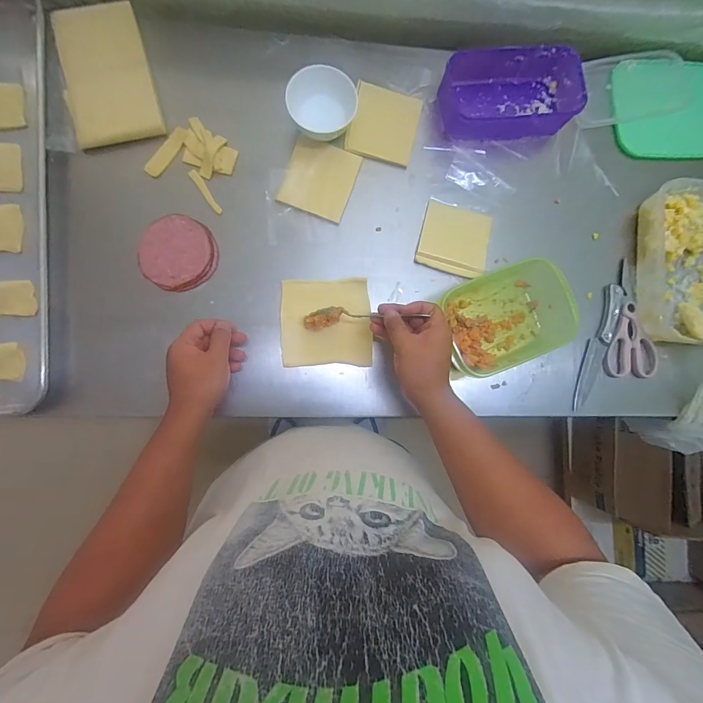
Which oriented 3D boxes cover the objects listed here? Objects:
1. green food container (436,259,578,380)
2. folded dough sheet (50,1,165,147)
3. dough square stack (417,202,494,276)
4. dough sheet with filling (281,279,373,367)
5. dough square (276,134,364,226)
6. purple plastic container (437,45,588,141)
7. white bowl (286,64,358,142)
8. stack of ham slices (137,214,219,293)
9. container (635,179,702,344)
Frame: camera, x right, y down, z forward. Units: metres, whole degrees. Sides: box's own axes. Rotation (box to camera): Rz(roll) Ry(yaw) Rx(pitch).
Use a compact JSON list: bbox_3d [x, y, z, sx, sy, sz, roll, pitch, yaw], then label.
[{"bbox_3d":[0.224,-0.052,0.513,0.201,0.061,0.135,-21,88,-6],"label":"green food container"},{"bbox_3d":[-0.351,-0.399,0.503,0.114,0.013,0.194,-14,87,-6],"label":"folded dough sheet"},{"bbox_3d":[0.160,-0.172,0.541,0.102,0.012,0.101,15,85,-4],"label":"dough square stack"},{"bbox_3d":[-0.035,-0.042,0.497,0.127,0.038,0.122,-2,86,-5],"label":"dough sheet with filling"},{"bbox_3d":[-0.047,-0.259,0.528,0.097,0.007,0.110,19,85,-4],"label":"dough square"},{"bbox_3d":[0.246,-0.403,0.555,0.213,0.051,0.118,-9,87,-6],"label":"purple plastic container"},{"bbox_3d":[-0.043,-0.355,0.513,0.098,0.053,0.085,-5,86,-5],"label":"white bowl"},{"bbox_3d":[-0.246,-0.140,0.497,0.104,0.008,0.103,-35,90,-7],"label":"stack of ham slices"},{"bbox_3d":[0.545,-0.130,0.550,0.175,0.055,0.283,7,85,-5],"label":"container"}]

